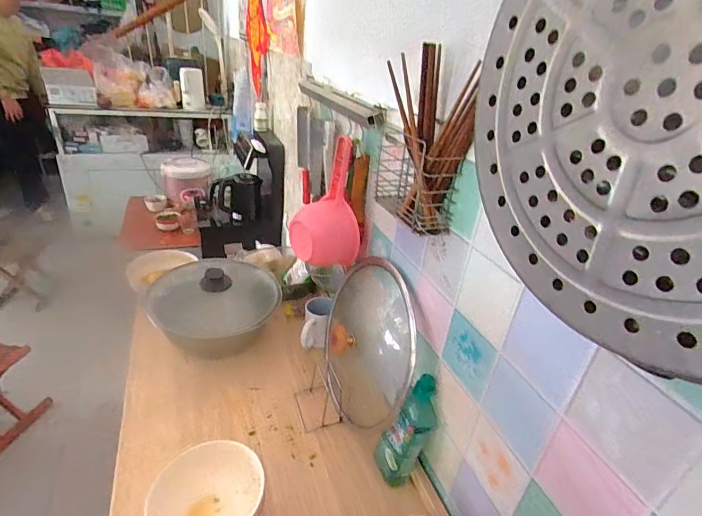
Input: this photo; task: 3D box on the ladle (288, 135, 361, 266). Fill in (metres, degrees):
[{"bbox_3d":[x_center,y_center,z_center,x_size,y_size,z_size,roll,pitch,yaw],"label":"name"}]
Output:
[{"bbox_3d":[-0.047,-0.104,0.806,0.123,0.222,0.107,-8,32,-25],"label":"ladle"}]

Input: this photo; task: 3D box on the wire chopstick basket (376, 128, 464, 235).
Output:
[{"bbox_3d":[0.094,-0.117,0.595,0.052,0.114,0.149,-8,32,-25],"label":"wire chopstick basket"}]

